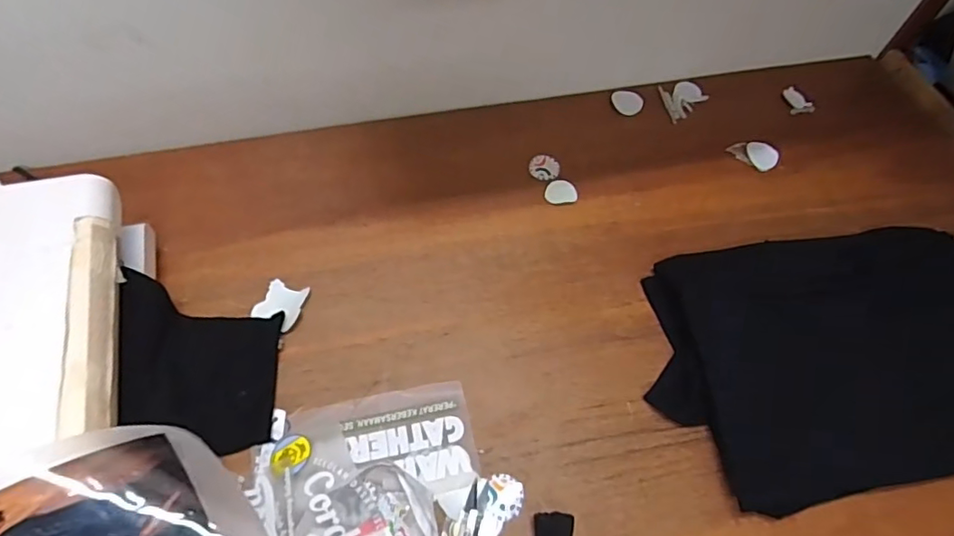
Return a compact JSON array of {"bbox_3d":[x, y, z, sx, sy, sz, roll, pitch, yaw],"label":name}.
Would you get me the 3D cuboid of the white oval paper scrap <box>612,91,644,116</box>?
[{"bbox_3d":[0.294,-0.325,1.083,0.061,0.007,0.054,26,68,13],"label":"white oval paper scrap"}]

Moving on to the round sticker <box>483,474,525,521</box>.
[{"bbox_3d":[0.034,0.292,0.706,0.050,0.006,0.053,2,60,-3],"label":"round sticker"}]

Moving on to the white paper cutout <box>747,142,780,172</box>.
[{"bbox_3d":[0.535,-0.213,1.036,0.062,0.008,0.063,2,60,-3],"label":"white paper cutout"}]

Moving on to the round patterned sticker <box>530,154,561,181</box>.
[{"bbox_3d":[0.121,-0.182,0.989,0.052,0.006,0.060,1,60,-3],"label":"round patterned sticker"}]

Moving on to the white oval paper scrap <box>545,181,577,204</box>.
[{"bbox_3d":[0.145,-0.132,0.962,0.055,0.004,0.049,-4,61,-6],"label":"white oval paper scrap"}]

